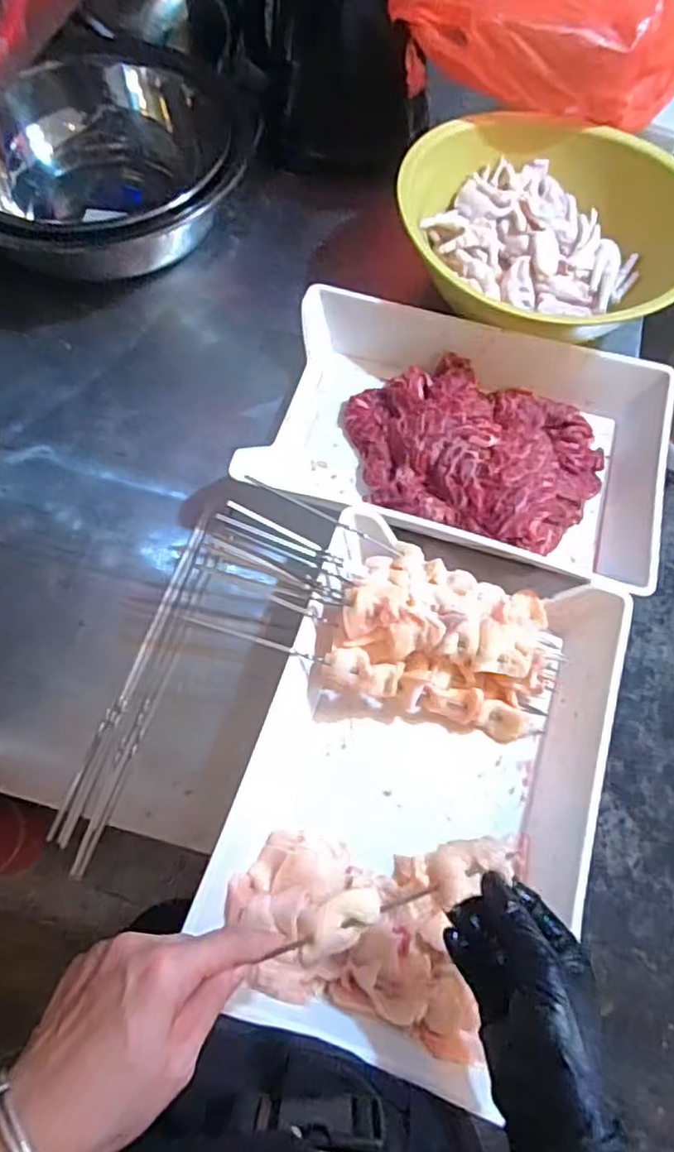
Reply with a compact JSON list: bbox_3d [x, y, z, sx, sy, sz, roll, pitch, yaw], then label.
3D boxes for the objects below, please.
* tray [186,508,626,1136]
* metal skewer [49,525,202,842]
[{"bbox_3d":[0.069,0.149,0.498,0.259,0.074,0.389,17,66,6],"label":"tray"},{"bbox_3d":[-0.179,0.080,0.552,0.010,0.004,0.290,18,66,6],"label":"metal skewer"}]

